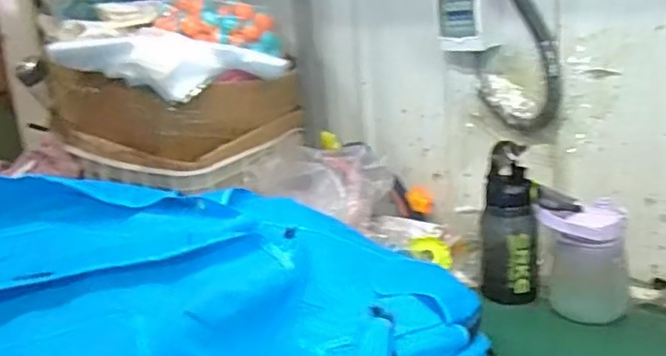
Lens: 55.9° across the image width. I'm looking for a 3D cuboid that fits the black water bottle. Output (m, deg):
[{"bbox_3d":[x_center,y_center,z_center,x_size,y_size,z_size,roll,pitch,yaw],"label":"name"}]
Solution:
[{"bbox_3d":[0.292,0.089,1.041,0.092,0.274,0.072,1,15,18],"label":"black water bottle"}]

